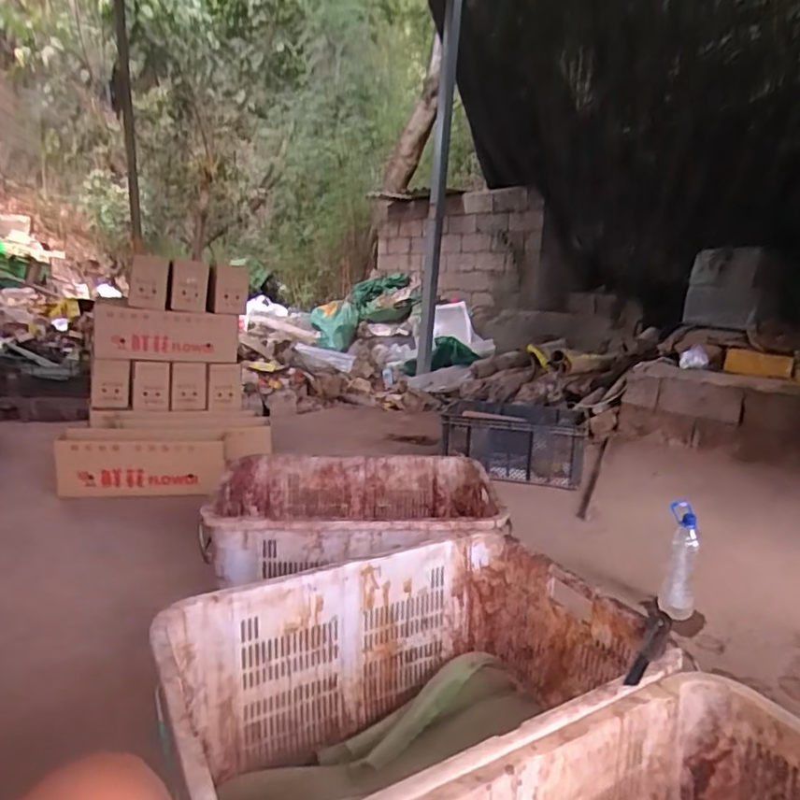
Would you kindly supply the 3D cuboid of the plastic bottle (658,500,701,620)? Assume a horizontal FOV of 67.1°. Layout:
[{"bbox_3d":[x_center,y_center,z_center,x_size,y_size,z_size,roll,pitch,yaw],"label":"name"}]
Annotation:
[{"bbox_3d":[0.751,0.442,1.616,0.087,0.315,0.070,10,14,33],"label":"plastic bottle"}]

